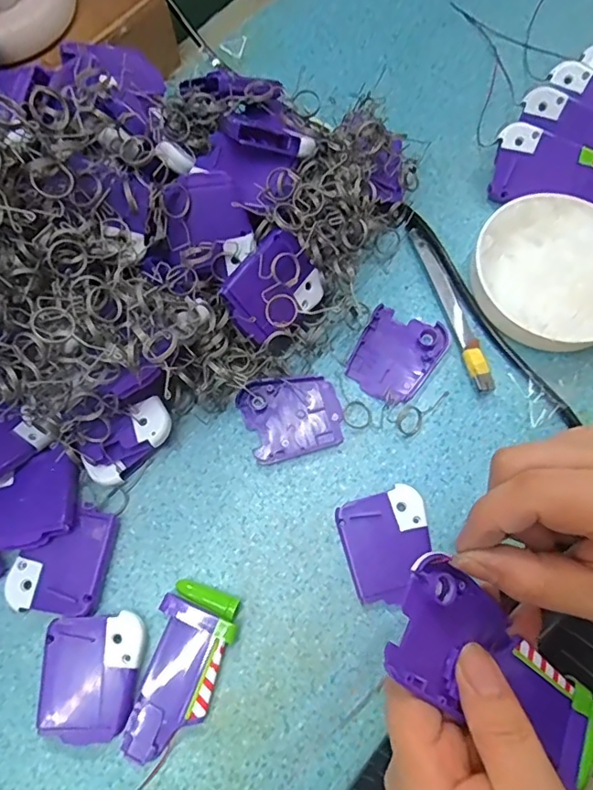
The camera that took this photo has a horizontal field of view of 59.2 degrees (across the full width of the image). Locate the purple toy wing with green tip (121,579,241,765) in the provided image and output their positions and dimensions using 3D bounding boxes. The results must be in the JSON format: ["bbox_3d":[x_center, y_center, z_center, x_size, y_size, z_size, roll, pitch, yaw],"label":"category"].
[{"bbox_3d":[-0.063,0.150,0.284,0.040,0.010,0.089,17,73,7],"label":"purple toy wing with green tip"}]

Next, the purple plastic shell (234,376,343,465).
[{"bbox_3d":[-0.002,0.013,0.330,0.060,0.007,0.051,-15,72,-4],"label":"purple plastic shell"}]

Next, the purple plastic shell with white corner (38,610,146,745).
[{"bbox_3d":[-0.112,0.152,0.282,0.052,0.010,0.061,0,72,1],"label":"purple plastic shell with white corner"}]

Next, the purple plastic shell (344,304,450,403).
[{"bbox_3d":[0.066,-0.026,0.341,0.052,0.008,0.061,26,74,9],"label":"purple plastic shell"}]

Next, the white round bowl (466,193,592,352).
[{"bbox_3d":[0.169,-0.079,0.344,0.106,0.029,0.103,0,72,1],"label":"white round bowl"}]

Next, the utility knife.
[{"bbox_3d":[0.104,-0.060,0.347,0.014,0.011,0.124,-15,72,-4],"label":"utility knife"}]

